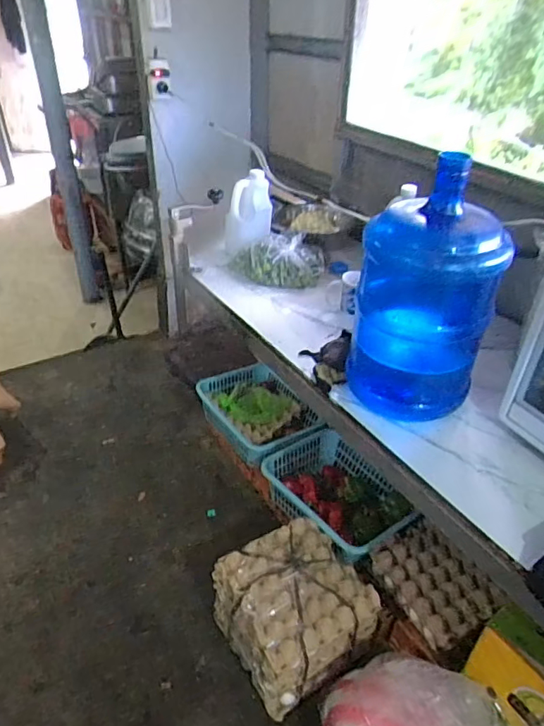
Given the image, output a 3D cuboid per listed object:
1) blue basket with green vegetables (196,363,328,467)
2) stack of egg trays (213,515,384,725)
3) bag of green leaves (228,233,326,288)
[{"bbox_3d":[-0.051,0.162,1.741,0.255,0.150,0.411,-21,42,-28],"label":"blue basket with green vegetables"},{"bbox_3d":[0.049,0.577,1.232,0.291,0.199,0.301,-21,42,-28],"label":"stack of egg trays"},{"bbox_3d":[0.025,-0.305,1.532,0.281,0.109,0.204,-5,37,-9],"label":"bag of green leaves"}]

